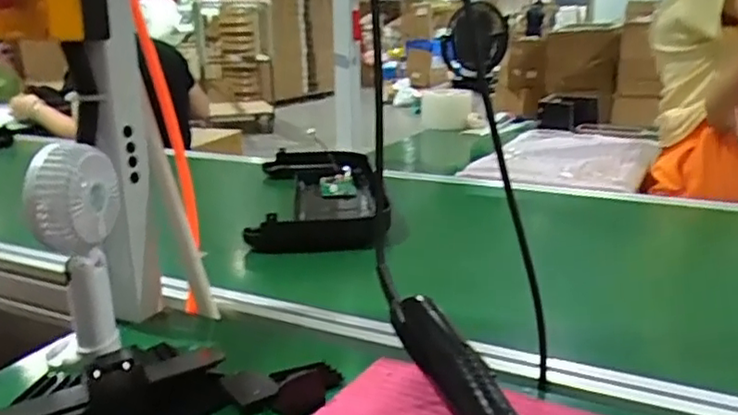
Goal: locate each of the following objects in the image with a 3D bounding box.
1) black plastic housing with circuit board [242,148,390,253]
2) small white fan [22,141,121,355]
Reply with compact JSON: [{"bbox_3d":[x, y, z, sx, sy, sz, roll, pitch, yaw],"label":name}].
[{"bbox_3d":[-0.086,-0.026,1.088,0.195,0.051,0.468,-2,16,-4],"label":"black plastic housing with circuit board"},{"bbox_3d":[-0.243,0.044,0.549,0.052,0.190,0.073,-2,16,-3],"label":"small white fan"}]

